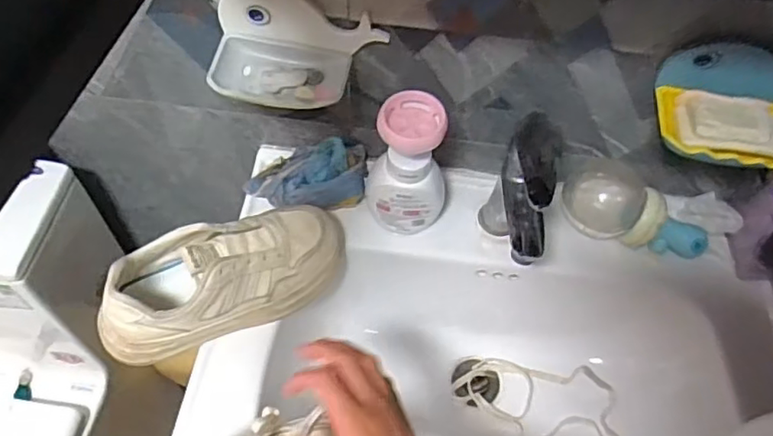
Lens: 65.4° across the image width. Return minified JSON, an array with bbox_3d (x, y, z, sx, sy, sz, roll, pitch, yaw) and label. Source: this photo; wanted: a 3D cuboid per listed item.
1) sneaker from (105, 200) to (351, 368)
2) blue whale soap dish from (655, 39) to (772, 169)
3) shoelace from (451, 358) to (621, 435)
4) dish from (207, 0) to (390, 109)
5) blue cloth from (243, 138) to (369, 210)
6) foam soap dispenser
[{"bbox_3d":[-0.150,0.054,0.589,0.248,0.093,0.085,-25,61,-19],"label":"sneaker"},{"bbox_3d":[0.332,-0.100,0.551,0.154,0.062,0.092,13,56,5],"label":"blue whale soap dish"},{"bbox_3d":[0.181,0.215,0.727,0.196,0.036,0.096,14,56,6],"label":"shoelace"},{"bbox_3d":[-0.083,-0.153,0.558,0.159,0.074,0.079,6,55,0],"label":"dish"},{"bbox_3d":[-0.089,-0.051,0.672,0.133,0.059,0.078,-2,56,-5],"label":"blue cloth"},{"bbox_3d":[0.024,-0.052,0.618,0.078,0.152,0.059,10,56,3],"label":"foam soap dispenser"}]

